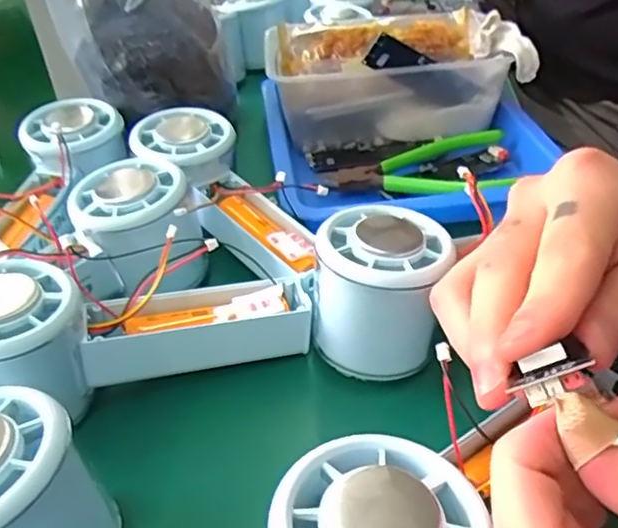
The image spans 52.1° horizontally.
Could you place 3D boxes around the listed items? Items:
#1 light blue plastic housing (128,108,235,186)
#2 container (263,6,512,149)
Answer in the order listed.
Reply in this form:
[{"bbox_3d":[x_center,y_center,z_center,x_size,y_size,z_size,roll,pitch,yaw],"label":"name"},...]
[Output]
[{"bbox_3d":[-0.070,-0.067,0.355,0.054,0.024,0.052,-14,37,-12],"label":"light blue plastic housing"},{"bbox_3d":[0.050,-0.132,0.439,0.155,0.071,0.078,-4,36,1],"label":"container"}]

